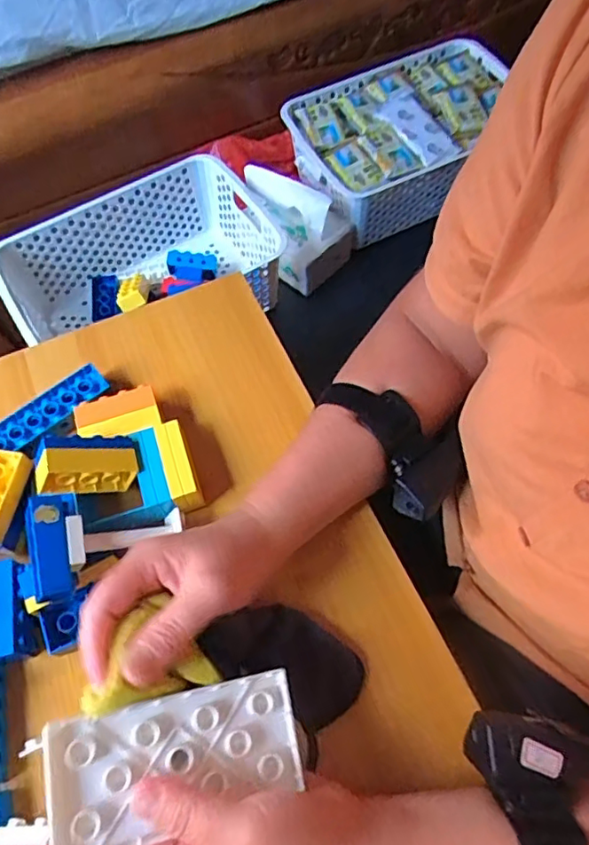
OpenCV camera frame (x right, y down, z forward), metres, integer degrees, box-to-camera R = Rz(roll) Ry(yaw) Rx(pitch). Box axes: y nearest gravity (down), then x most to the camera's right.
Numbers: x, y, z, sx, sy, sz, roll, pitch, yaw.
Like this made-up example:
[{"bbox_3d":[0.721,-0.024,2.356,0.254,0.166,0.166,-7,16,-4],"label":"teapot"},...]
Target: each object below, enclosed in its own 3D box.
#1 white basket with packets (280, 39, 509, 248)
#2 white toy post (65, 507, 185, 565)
[{"bbox_3d":[0.156,-0.394,0.795,0.318,0.104,0.210,-26,65,-10],"label":"white basket with packets"},{"bbox_3d":[-0.116,0.076,0.396,0.082,0.020,0.030,-6,58,-37],"label":"white toy post"}]

